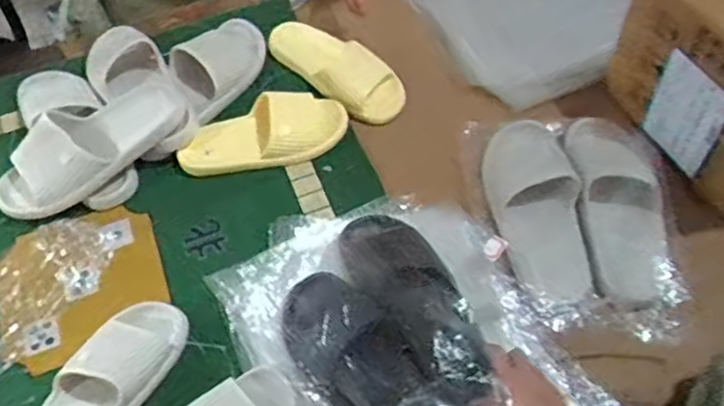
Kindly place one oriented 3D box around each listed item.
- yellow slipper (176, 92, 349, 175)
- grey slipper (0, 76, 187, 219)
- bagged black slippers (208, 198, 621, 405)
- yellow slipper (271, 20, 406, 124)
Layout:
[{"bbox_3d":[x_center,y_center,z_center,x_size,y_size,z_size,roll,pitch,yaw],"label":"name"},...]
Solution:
[{"bbox_3d":[-0.146,-0.098,0.998,0.249,0.075,0.086,-14,55,6],"label":"yellow slipper"},{"bbox_3d":[-0.385,-0.082,0.957,0.293,0.075,0.102,-33,60,-6],"label":"grey slipper"},{"bbox_3d":[0.039,0.155,0.773,0.379,0.107,0.395,-21,58,-13],"label":"bagged black slippers"},{"bbox_3d":[-0.040,-0.218,1.079,0.252,0.076,0.096,37,64,23],"label":"yellow slipper"}]

